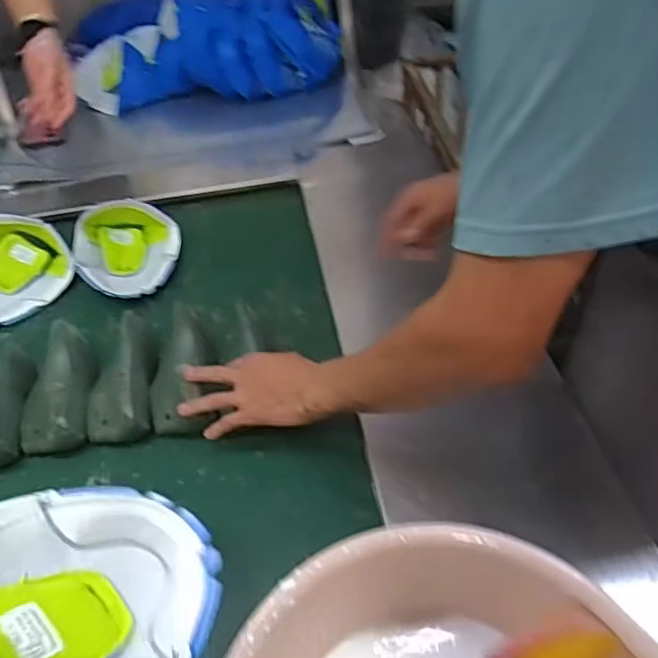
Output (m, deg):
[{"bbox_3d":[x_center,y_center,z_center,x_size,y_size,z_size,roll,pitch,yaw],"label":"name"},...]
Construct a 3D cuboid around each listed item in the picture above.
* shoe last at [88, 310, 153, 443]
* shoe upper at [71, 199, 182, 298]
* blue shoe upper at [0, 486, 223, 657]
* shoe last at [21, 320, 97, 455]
[{"bbox_3d":[-0.260,0.056,0.769,0.077,0.054,0.174,-9,46,-4],"label":"shoe last"},{"bbox_3d":[-0.300,-0.122,0.926,0.153,0.083,0.152,-18,47,-12],"label":"shoe upper"},{"bbox_3d":[-0.165,0.176,0.377,0.148,0.096,0.184,44,18,24],"label":"blue shoe upper"},{"bbox_3d":[-0.339,0.069,0.771,0.082,0.053,0.167,-7,46,-2],"label":"shoe last"}]

